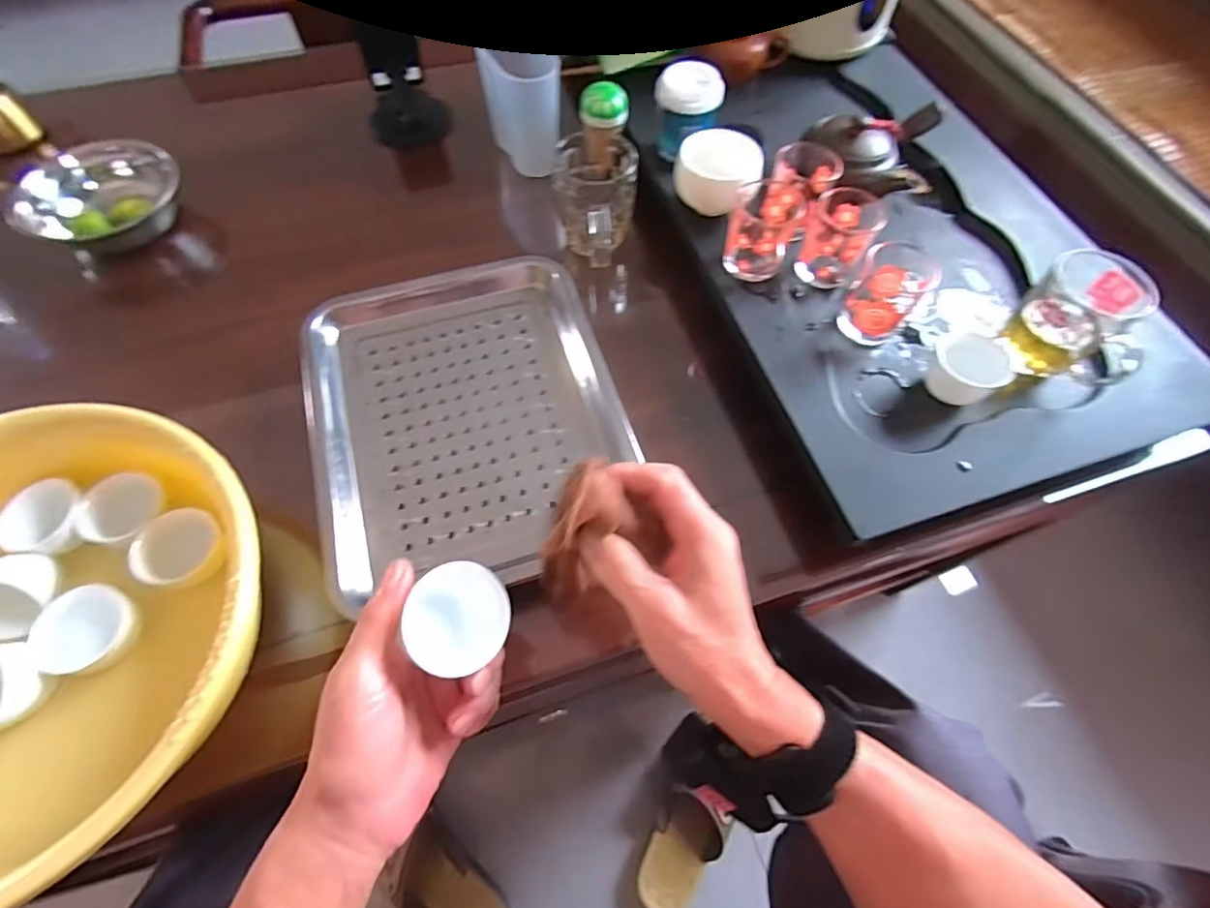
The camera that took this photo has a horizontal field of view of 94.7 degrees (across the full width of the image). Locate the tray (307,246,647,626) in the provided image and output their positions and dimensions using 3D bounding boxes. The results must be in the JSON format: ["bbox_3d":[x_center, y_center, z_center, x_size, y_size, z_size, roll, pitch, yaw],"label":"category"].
[{"bbox_3d":[-0.114,-0.042,0.460,0.236,0.025,0.284,-15,64,-9],"label":"tray"}]

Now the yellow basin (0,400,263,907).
[{"bbox_3d":[-0.353,0.105,0.358,0.276,0.093,0.257,1,63,-2],"label":"yellow basin"}]

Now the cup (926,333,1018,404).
[{"bbox_3d":[0.283,-0.064,0.441,0.046,0.042,0.047,1,63,-2],"label":"cup"}]

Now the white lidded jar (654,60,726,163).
[{"bbox_3d":[0.079,-0.335,0.540,0.057,0.060,0.053,1,63,-2],"label":"white lidded jar"}]

